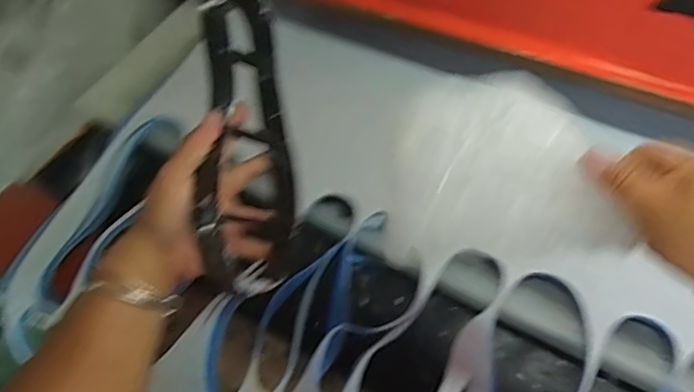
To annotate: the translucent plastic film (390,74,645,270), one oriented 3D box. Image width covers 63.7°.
[{"bbox_3d":[0.100,-0.021,0.385,0.151,0.027,0.127,-8,85,13],"label":"translucent plastic film"}]

